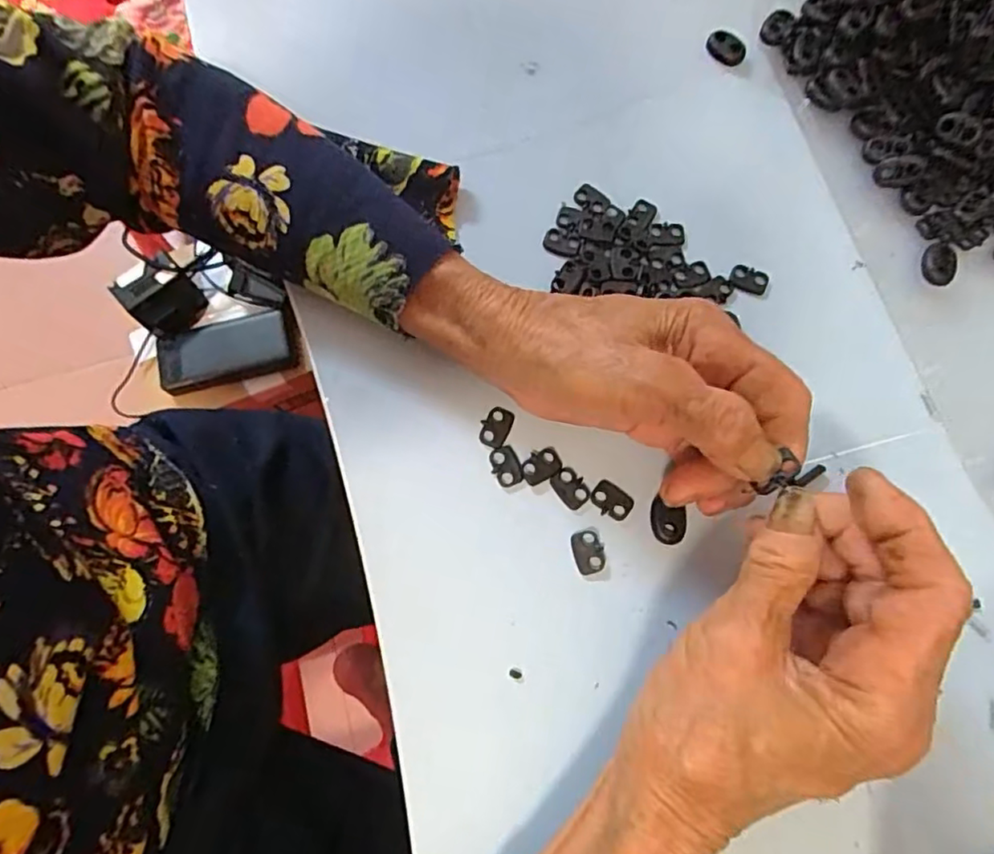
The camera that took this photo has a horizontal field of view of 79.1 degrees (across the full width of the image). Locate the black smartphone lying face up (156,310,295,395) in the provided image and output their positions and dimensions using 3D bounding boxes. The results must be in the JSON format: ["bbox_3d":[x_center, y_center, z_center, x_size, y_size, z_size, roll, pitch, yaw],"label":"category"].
[{"bbox_3d":[-0.330,-0.089,0.728,0.157,0.011,0.073,-12,100,0],"label":"black smartphone lying face up"}]

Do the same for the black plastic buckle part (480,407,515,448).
[{"bbox_3d":[-0.001,0.000,0.279,0.014,0.004,0.019,21,76,7],"label":"black plastic buckle part"}]

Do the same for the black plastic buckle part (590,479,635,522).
[{"bbox_3d":[0.052,0.033,0.270,0.019,0.004,0.014,31,78,10],"label":"black plastic buckle part"}]

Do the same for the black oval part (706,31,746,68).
[{"bbox_3d":[0.125,-0.206,0.329,0.021,0.012,0.008,41,79,12],"label":"black oval part"}]

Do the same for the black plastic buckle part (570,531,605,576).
[{"bbox_3d":[0.040,0.055,0.263,0.013,0.004,0.018,-10,74,-1],"label":"black plastic buckle part"}]

